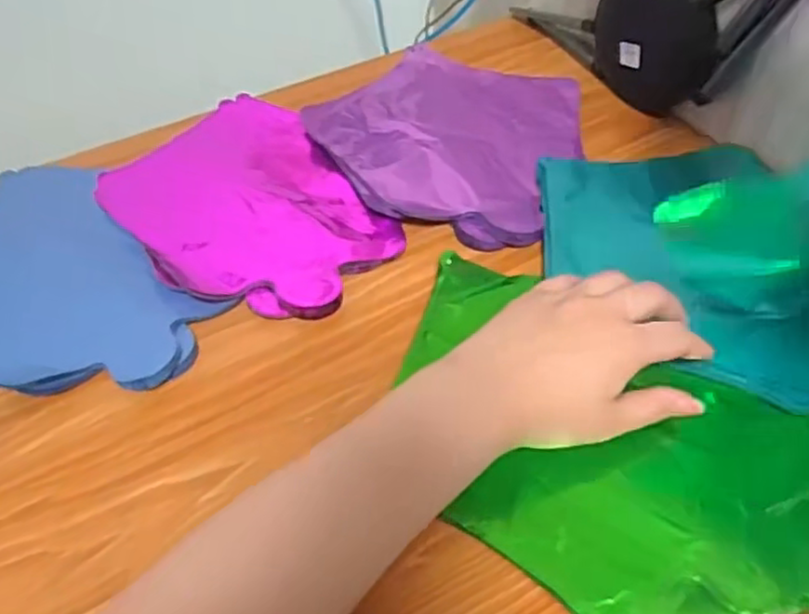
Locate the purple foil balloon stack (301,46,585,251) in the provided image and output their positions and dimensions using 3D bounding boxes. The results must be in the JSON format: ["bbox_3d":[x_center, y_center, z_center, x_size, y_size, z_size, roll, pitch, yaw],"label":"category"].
[{"bbox_3d":[0.029,-0.148,0.604,0.219,0.017,0.228,15,52,14],"label":"purple foil balloon stack"}]

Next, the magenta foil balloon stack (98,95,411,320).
[{"bbox_3d":[-0.125,-0.084,0.550,0.168,0.014,0.258,-32,56,-23],"label":"magenta foil balloon stack"}]

